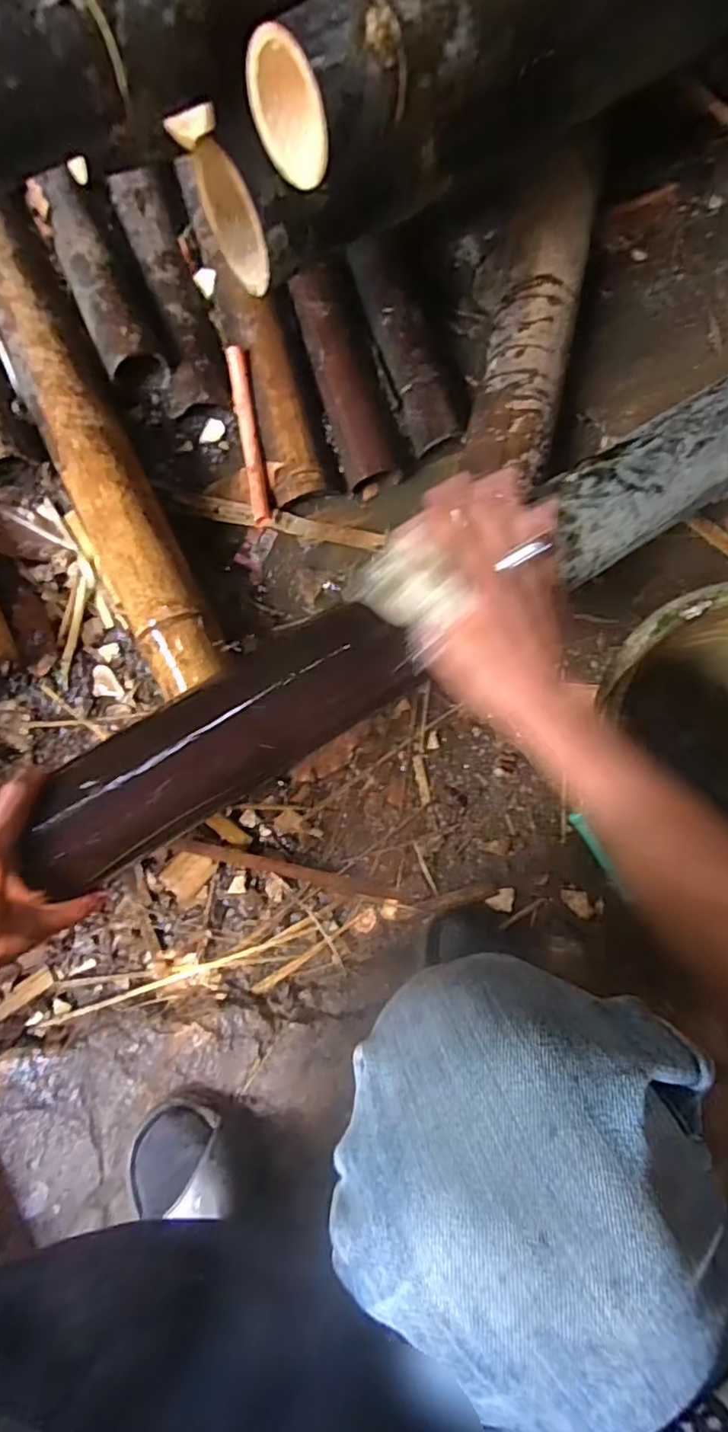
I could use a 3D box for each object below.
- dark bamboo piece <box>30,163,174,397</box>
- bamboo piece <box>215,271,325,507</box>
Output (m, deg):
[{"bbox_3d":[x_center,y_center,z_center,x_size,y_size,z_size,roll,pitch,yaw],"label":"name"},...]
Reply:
[{"bbox_3d":[-0.281,-0.459,0.637,0.060,0.050,0.225,-25,85,-7],"label":"dark bamboo piece"},{"bbox_3d":[-0.105,-0.368,0.671,0.060,0.042,0.259,-17,84,-6],"label":"bamboo piece"}]

